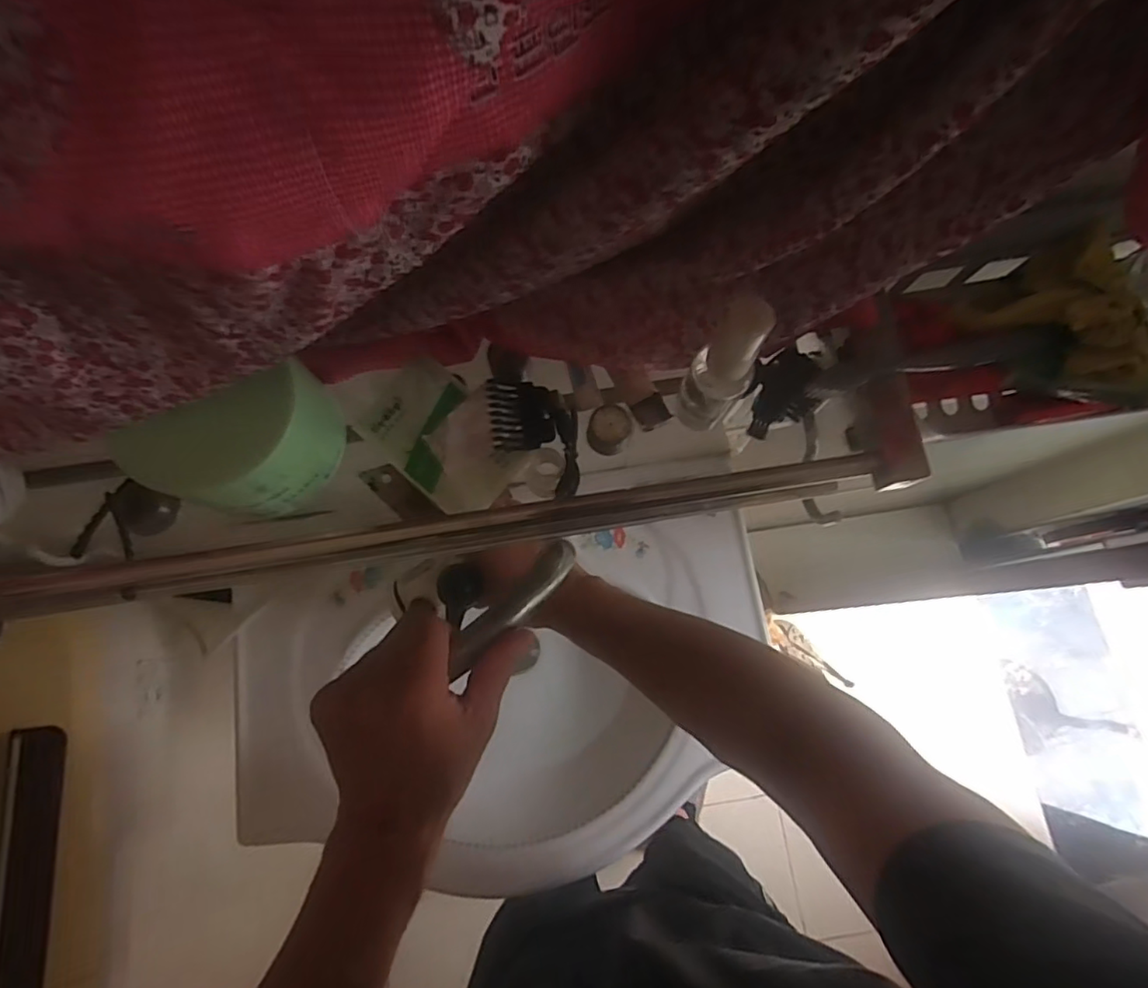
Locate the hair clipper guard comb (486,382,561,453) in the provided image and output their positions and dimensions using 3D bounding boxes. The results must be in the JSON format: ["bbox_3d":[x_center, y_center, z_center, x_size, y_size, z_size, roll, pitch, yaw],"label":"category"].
[{"bbox_3d":[-0.027,-0.045,0.319,0.037,0.011,0.039,-6,76,-2],"label":"hair clipper guard comb"}]

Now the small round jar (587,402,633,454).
[{"bbox_3d":[0.019,-0.036,0.311,0.022,0.010,0.026,26,78,6],"label":"small round jar"}]

